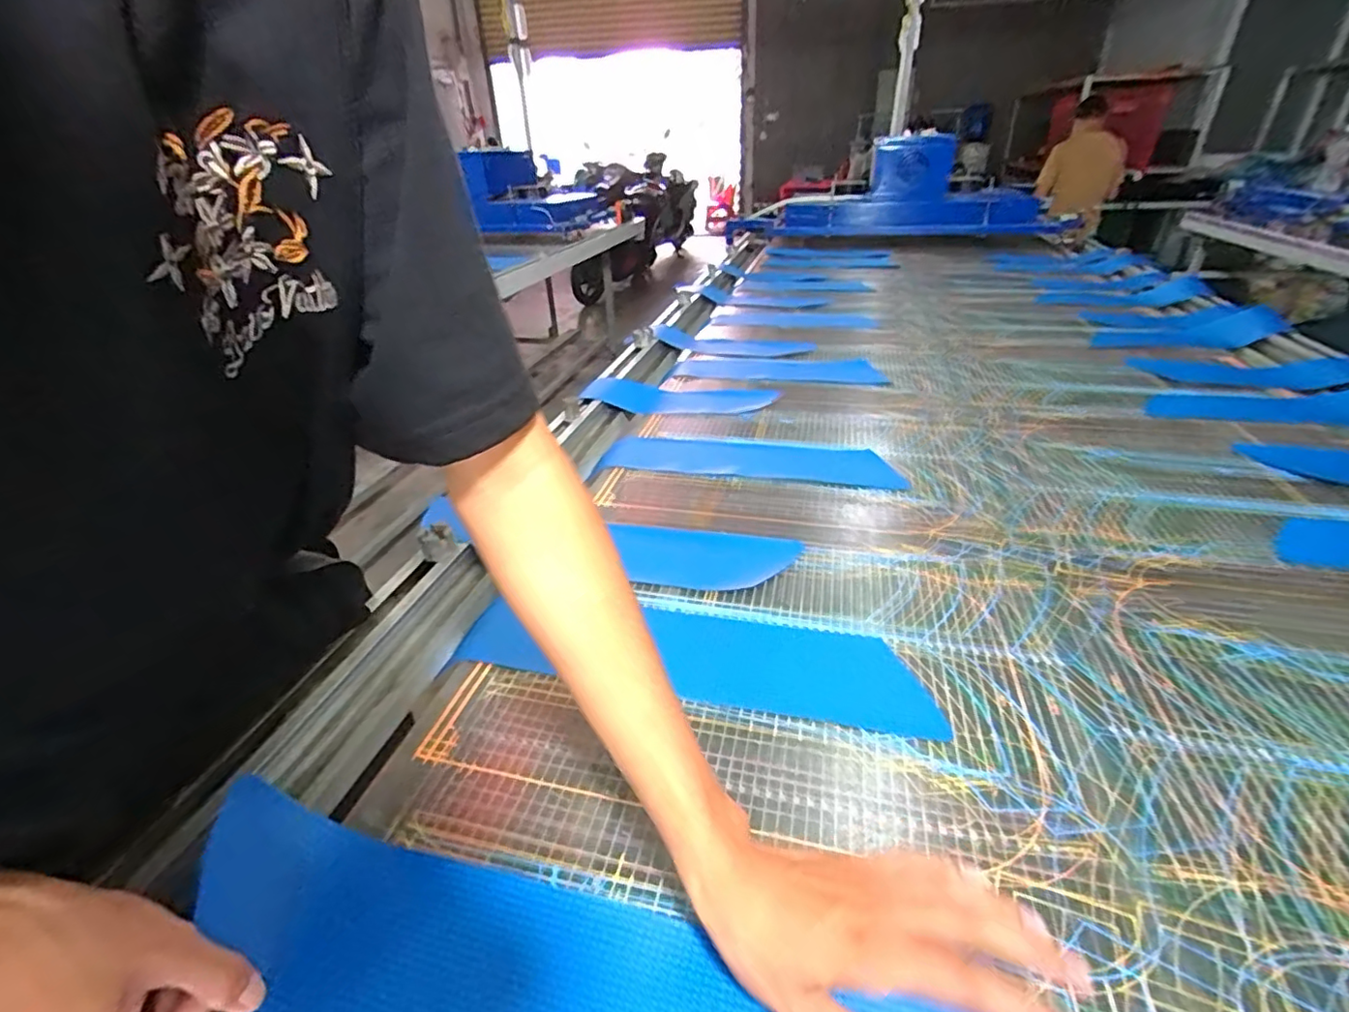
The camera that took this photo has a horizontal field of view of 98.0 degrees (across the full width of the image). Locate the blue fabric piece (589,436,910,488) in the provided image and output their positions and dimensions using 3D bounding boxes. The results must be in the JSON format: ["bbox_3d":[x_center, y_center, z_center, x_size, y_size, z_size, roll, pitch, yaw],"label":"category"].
[{"bbox_3d":[0.107,-0.067,0.881,0.429,0.016,0.108,5,30,9],"label":"blue fabric piece"}]

